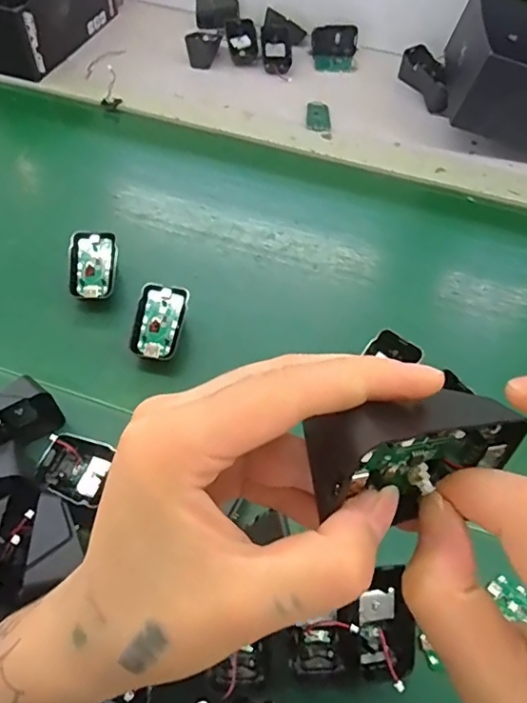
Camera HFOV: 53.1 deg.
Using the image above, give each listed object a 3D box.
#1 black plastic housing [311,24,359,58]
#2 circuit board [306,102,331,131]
[{"bbox_3d":[0.106,-0.465,0.789,0.067,0.034,0.029,3,56,0],"label":"black plastic housing"},{"bbox_3d":[0.073,-0.310,0.697,0.032,0.004,0.066,4,56,0],"label":"circuit board"}]

